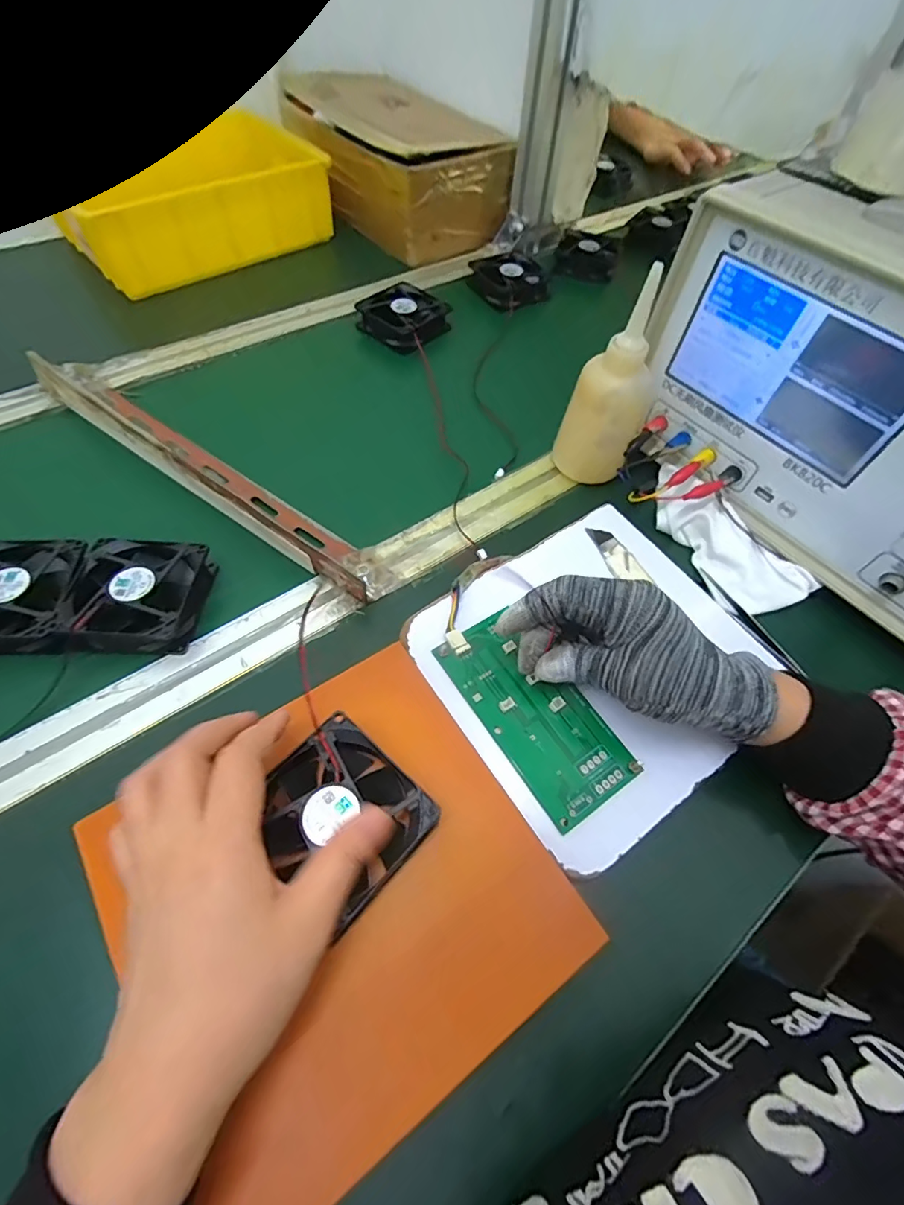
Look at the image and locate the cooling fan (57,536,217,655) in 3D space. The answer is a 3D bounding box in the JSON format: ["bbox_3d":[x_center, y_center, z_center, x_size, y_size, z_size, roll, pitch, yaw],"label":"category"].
[{"bbox_3d":[-0.218,-0.005,0.351,0.081,0.026,0.081,2,58,-2],"label":"cooling fan"}]

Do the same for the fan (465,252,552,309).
[{"bbox_3d":[0.068,-0.400,0.620,0.078,0.025,0.091,-36,66,-23],"label":"fan"}]

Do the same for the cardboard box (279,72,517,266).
[{"bbox_3d":[-0.077,-0.583,0.663,0.184,0.098,0.279,-31,65,-21],"label":"cardboard box"}]

